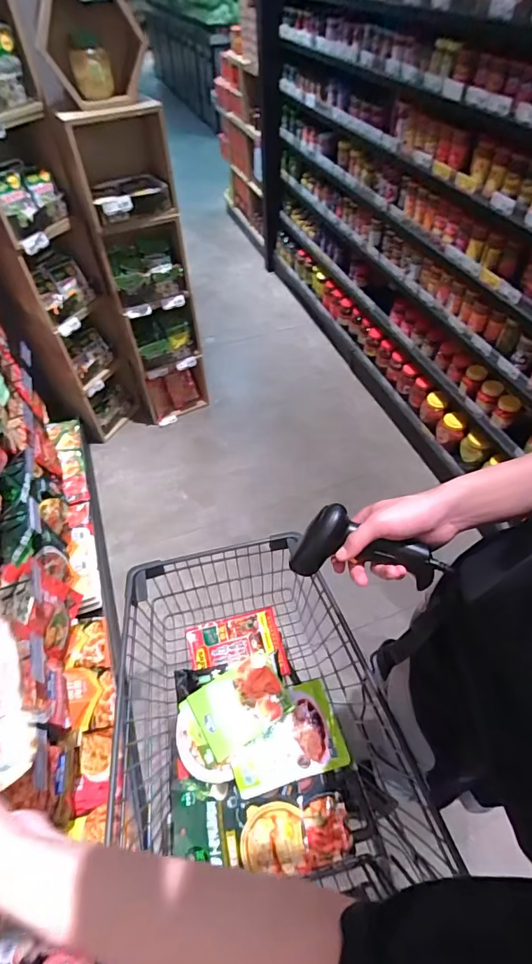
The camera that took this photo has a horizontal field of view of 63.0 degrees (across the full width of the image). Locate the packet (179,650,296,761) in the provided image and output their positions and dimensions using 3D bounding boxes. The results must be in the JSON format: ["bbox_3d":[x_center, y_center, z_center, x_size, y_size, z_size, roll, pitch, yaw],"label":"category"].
[{"bbox_3d":[-0.059,0.475,0.929,0.200,0.049,0.139,-26,56,-17],"label":"packet"}]

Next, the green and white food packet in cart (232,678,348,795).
[{"bbox_3d":[0.041,0.529,0.910,0.232,0.024,0.167,-9,49,-15],"label":"green and white food packet in cart"}]

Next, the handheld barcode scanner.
[{"bbox_3d":[0.121,0.073,0.510,0.169,0.056,0.084,7,95,15],"label":"handheld barcode scanner"}]

